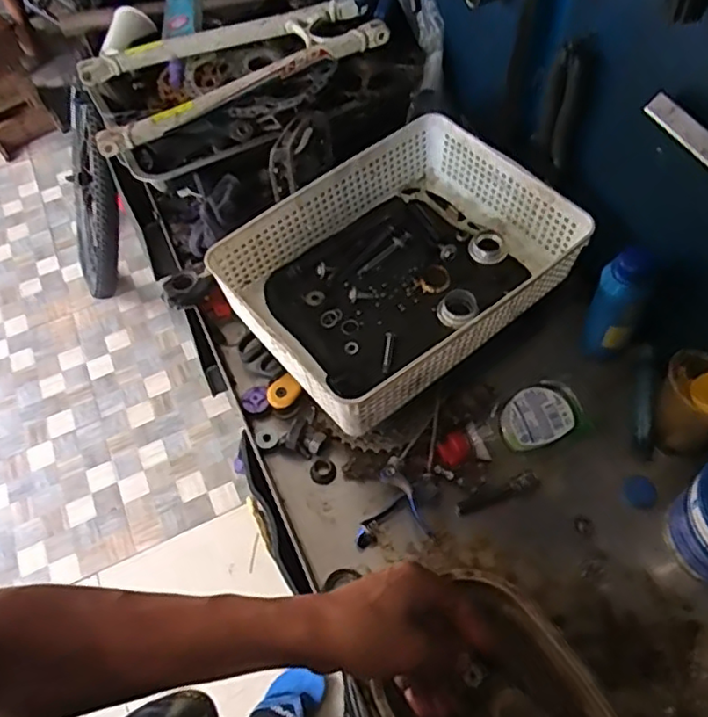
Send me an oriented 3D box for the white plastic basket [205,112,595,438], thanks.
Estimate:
[{"bbox_3d":[0.047,-0.099,0.659,0.329,0.083,0.247,-36,62,-17],"label":"white plastic basket"}]

